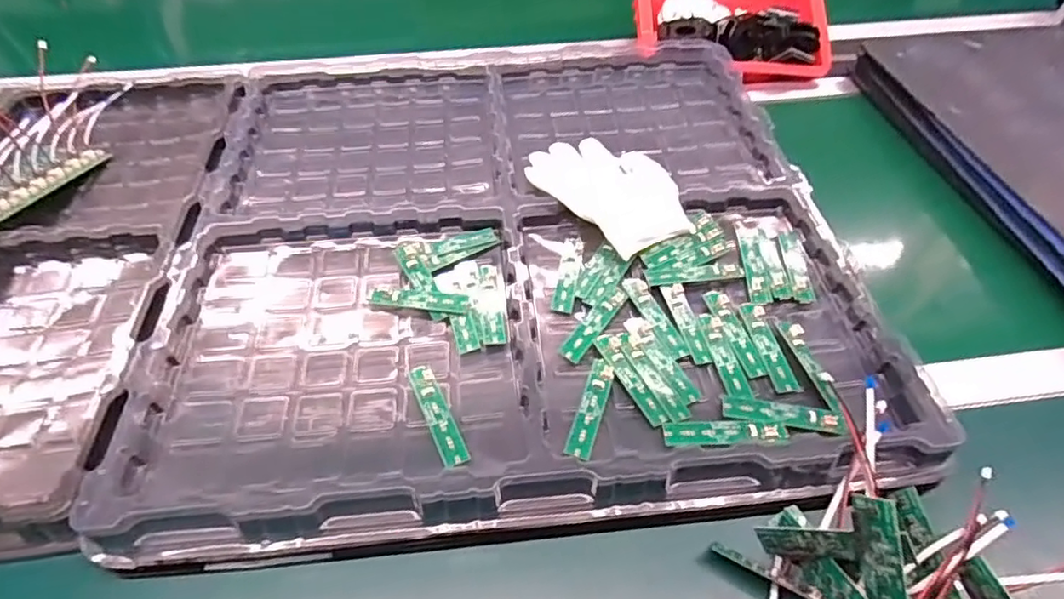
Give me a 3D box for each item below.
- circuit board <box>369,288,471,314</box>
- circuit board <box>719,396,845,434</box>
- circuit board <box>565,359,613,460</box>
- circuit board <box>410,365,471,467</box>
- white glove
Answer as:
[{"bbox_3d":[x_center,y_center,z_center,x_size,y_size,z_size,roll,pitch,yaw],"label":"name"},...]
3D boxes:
[{"bbox_3d":[-0.092,-0.001,0.486,0.086,0.007,0.018,7,64,8],"label":"circuit board"},{"bbox_3d":[0.177,0.081,0.420,0.080,0.005,0.019,6,47,12],"label":"circuit board"},{"bbox_3d":[0.043,0.078,0.426,0.017,0.005,0.081,14,50,12],"label":"circuit board"},{"bbox_3d":[-0.067,0.080,0.420,0.018,0.004,0.084,-18,54,-17],"label":"circuit board"},{"bbox_3d":[0.077,-0.111,0.574,0.102,0.032,0.172,-29,55,-23],"label":"white glove"}]

